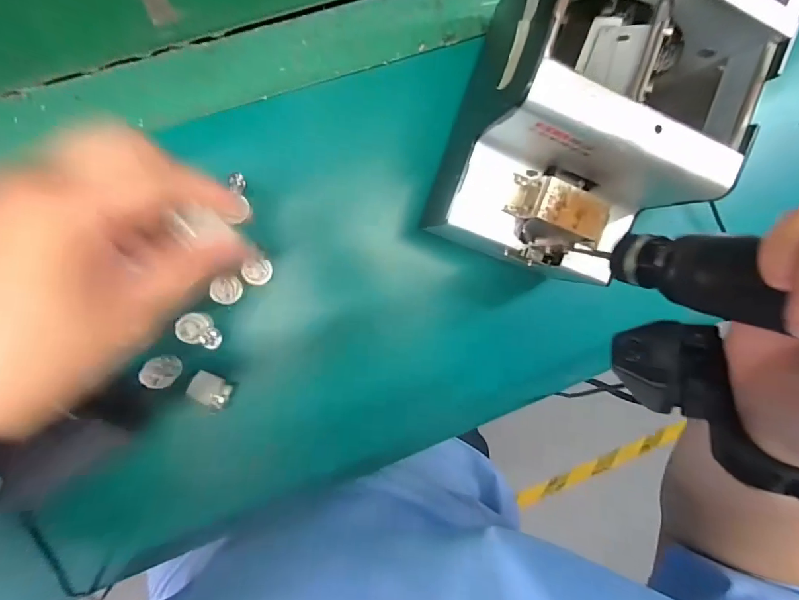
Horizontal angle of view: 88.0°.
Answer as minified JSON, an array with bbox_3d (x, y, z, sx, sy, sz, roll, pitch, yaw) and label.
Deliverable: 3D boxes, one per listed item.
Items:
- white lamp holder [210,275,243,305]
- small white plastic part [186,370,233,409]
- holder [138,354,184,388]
[{"bbox_3d":[-0.122,-0.007,0.293,0.019,0.010,0.020,0,93,-8],"label":"white lamp holder"},{"bbox_3d":[-0.137,0.065,0.299,0.027,0.015,0.017,32,88,-9],"label":"small white plastic part"},{"bbox_3d":[-0.166,0.050,0.288,0.019,0.018,0.022,42,86,-8],"label":"holder"}]

